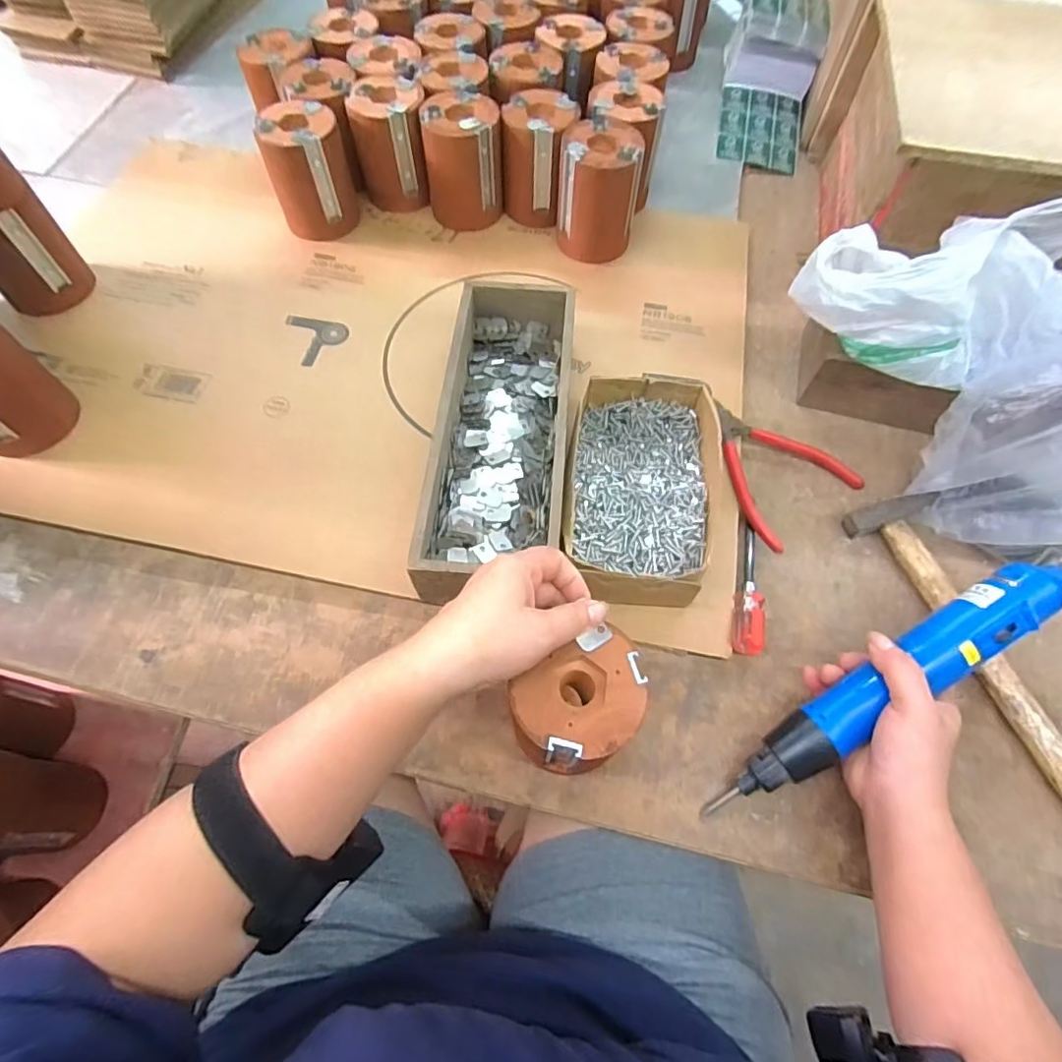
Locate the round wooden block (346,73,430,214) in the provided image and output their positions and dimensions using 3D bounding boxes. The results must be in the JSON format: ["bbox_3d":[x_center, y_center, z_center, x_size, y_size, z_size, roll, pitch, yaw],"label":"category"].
[{"bbox_3d":[-0.150,-0.416,0.617,0.076,0.099,0.082,-7,64,-4],"label":"round wooden block"}]

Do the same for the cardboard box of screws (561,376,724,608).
[{"bbox_3d":[0.087,-0.030,0.451,0.114,0.060,0.192,9,64,4],"label":"cardboard box of screws"}]

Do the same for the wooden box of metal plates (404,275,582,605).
[{"bbox_3d":[-0.021,-0.076,0.469,0.099,0.072,0.287,5,64,2],"label":"wooden box of metal plates"}]

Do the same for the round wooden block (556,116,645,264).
[{"bbox_3d":[0.068,-0.345,0.583,0.079,0.099,0.087,4,64,2],"label":"round wooden block"}]

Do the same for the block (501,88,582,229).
[{"bbox_3d":[0.007,-0.392,0.607,0.067,0.103,0.073,0,64,0],"label":"block"}]

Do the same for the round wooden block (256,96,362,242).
[{"bbox_3d":[-0.230,-0.373,0.592,0.081,0.100,0.087,0,64,0],"label":"round wooden block"}]

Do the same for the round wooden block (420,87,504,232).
[{"bbox_3d":[-0.071,-0.392,0.606,0.077,0.105,0.075,-3,64,-2],"label":"round wooden block"}]

